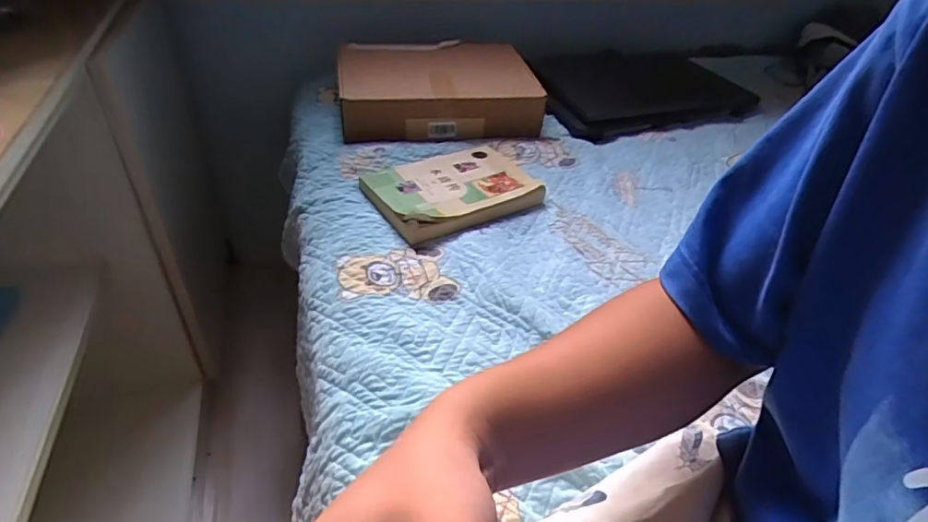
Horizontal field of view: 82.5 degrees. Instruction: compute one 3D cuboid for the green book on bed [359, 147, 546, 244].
[{"bbox_3d":[-0.018,-0.120,0.822,0.249,0.026,0.182,-19,45,-27],"label":"green book on bed"}]

